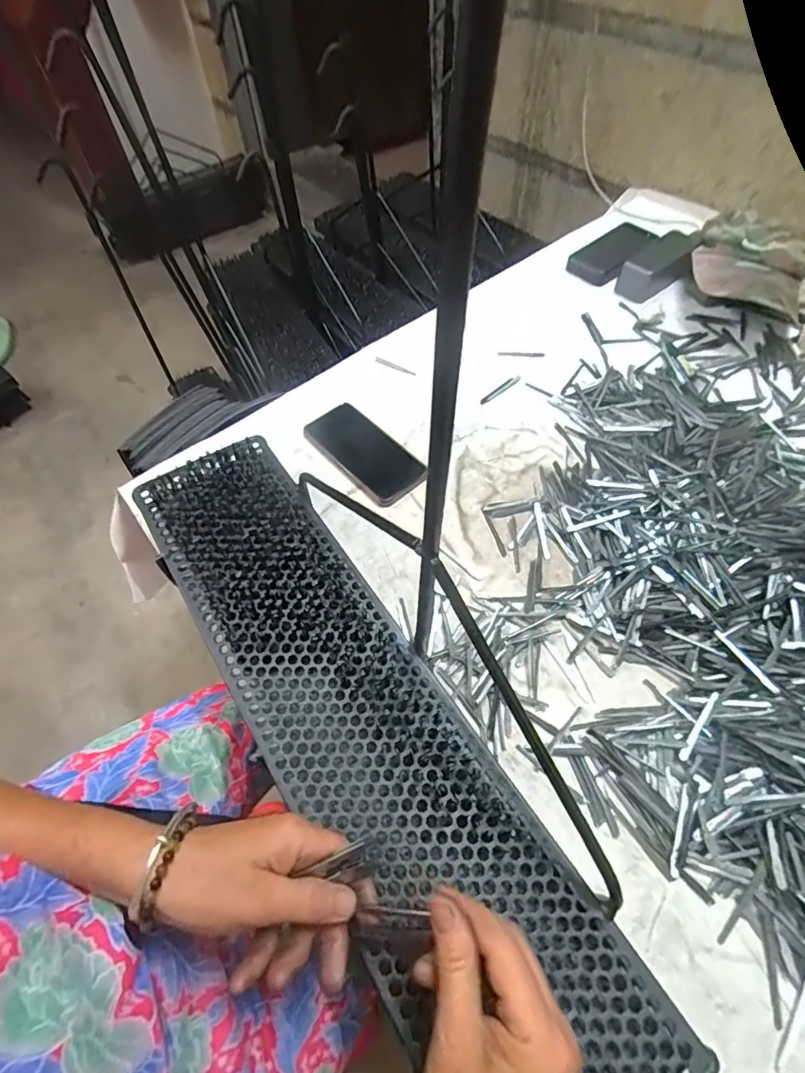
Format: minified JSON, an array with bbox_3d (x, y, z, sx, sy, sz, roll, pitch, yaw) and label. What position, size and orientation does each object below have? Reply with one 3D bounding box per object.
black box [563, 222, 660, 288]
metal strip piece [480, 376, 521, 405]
[{"bbox_3d":[0.350,-0.473,0.838,0.149,0.028,0.085,-39,64,-20],"label":"black box"},{"bbox_3d":[0.133,-0.199,0.678,0.076,0.004,0.010,-40,64,-21],"label":"metal strip piece"}]

